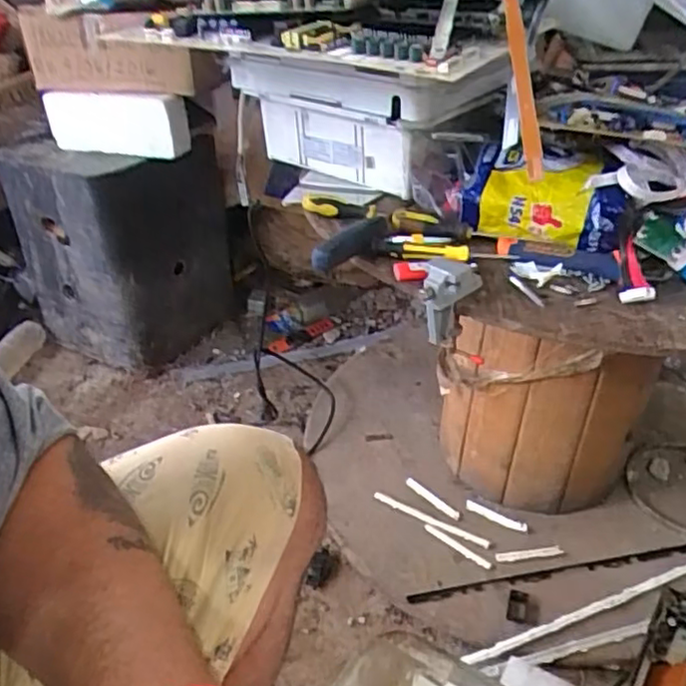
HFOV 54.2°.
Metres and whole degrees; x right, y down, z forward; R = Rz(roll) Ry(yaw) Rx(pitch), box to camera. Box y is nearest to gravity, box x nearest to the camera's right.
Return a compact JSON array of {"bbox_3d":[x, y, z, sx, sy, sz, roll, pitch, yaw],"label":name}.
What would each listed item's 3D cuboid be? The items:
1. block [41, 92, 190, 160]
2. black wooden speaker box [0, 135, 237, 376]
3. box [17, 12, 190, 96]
[{"bbox_3d":[-0.402,-0.391,1.186,0.263,0.103,0.056,13,36,21],"label":"block"},{"bbox_3d":[-0.432,-0.196,1.338,0.318,0.396,0.280,21,39,27],"label":"black wooden speaker box"},{"bbox_3d":[-0.407,-0.486,1.129,0.312,0.117,0.048,13,36,21],"label":"box"}]

